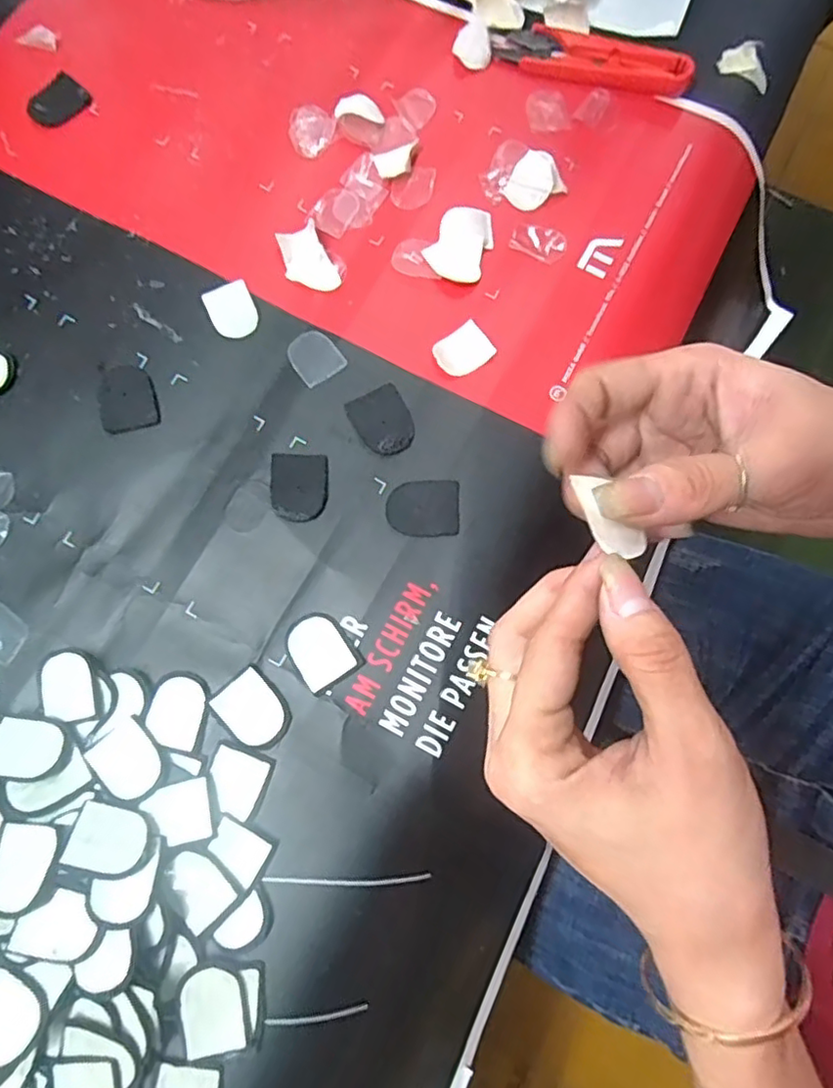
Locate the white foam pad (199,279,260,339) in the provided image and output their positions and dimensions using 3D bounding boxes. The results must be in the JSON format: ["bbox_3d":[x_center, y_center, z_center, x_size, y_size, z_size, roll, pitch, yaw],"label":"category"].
[{"bbox_3d":[-0.097,-0.123,0.322,0.023,0.004,0.030,-24,77,-6],"label":"white foam pad"}]

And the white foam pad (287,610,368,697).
[{"bbox_3d":[-0.044,0.048,0.282,0.026,0.004,0.034,-34,78,-8],"label":"white foam pad"}]

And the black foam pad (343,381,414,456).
[{"bbox_3d":[-0.017,-0.062,0.308,0.027,0.004,0.035,-26,77,-6],"label":"black foam pad"}]

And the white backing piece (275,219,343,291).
[{"bbox_3d":[-0.058,-0.152,0.329,0.024,0.006,0.038,-27,77,-7],"label":"white backing piece"}]

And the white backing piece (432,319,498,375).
[{"bbox_3d":[0.024,-0.099,0.316,0.029,0.004,0.023,-36,79,-9],"label":"white backing piece"}]

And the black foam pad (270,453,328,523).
[{"bbox_3d":[-0.058,-0.028,0.301,0.027,0.004,0.034,-1,76,0],"label":"black foam pad"}]

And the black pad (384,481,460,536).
[{"bbox_3d":[0.003,-0.018,0.297,0.035,0.004,0.027,2,76,0],"label":"black pad"}]

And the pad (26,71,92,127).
[{"bbox_3d":[-0.211,-0.260,0.361,0.027,0.007,0.035,33,78,8],"label":"pad"}]

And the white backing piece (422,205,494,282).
[{"bbox_3d":[0.025,-0.163,0.332,0.032,0.004,0.046,27,77,6],"label":"white backing piece"}]

